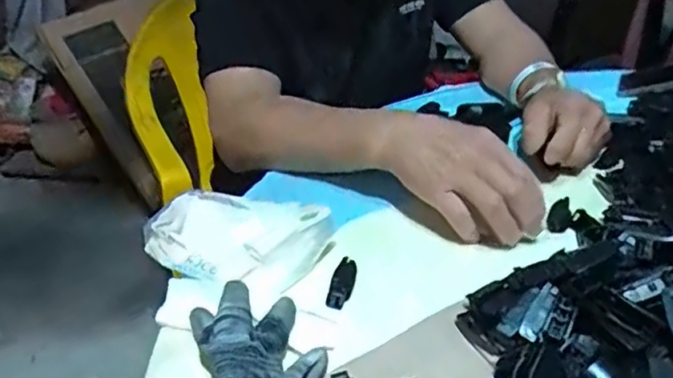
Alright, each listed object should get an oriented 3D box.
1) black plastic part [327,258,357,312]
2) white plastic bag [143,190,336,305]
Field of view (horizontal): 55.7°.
[{"bbox_3d":[0.005,0.077,0.516,0.015,0.022,0.048,7,31,12],"label":"black plastic part"},{"bbox_3d":[-0.090,0.041,0.542,0.147,0.041,0.109,15,34,25],"label":"white plastic bag"}]

